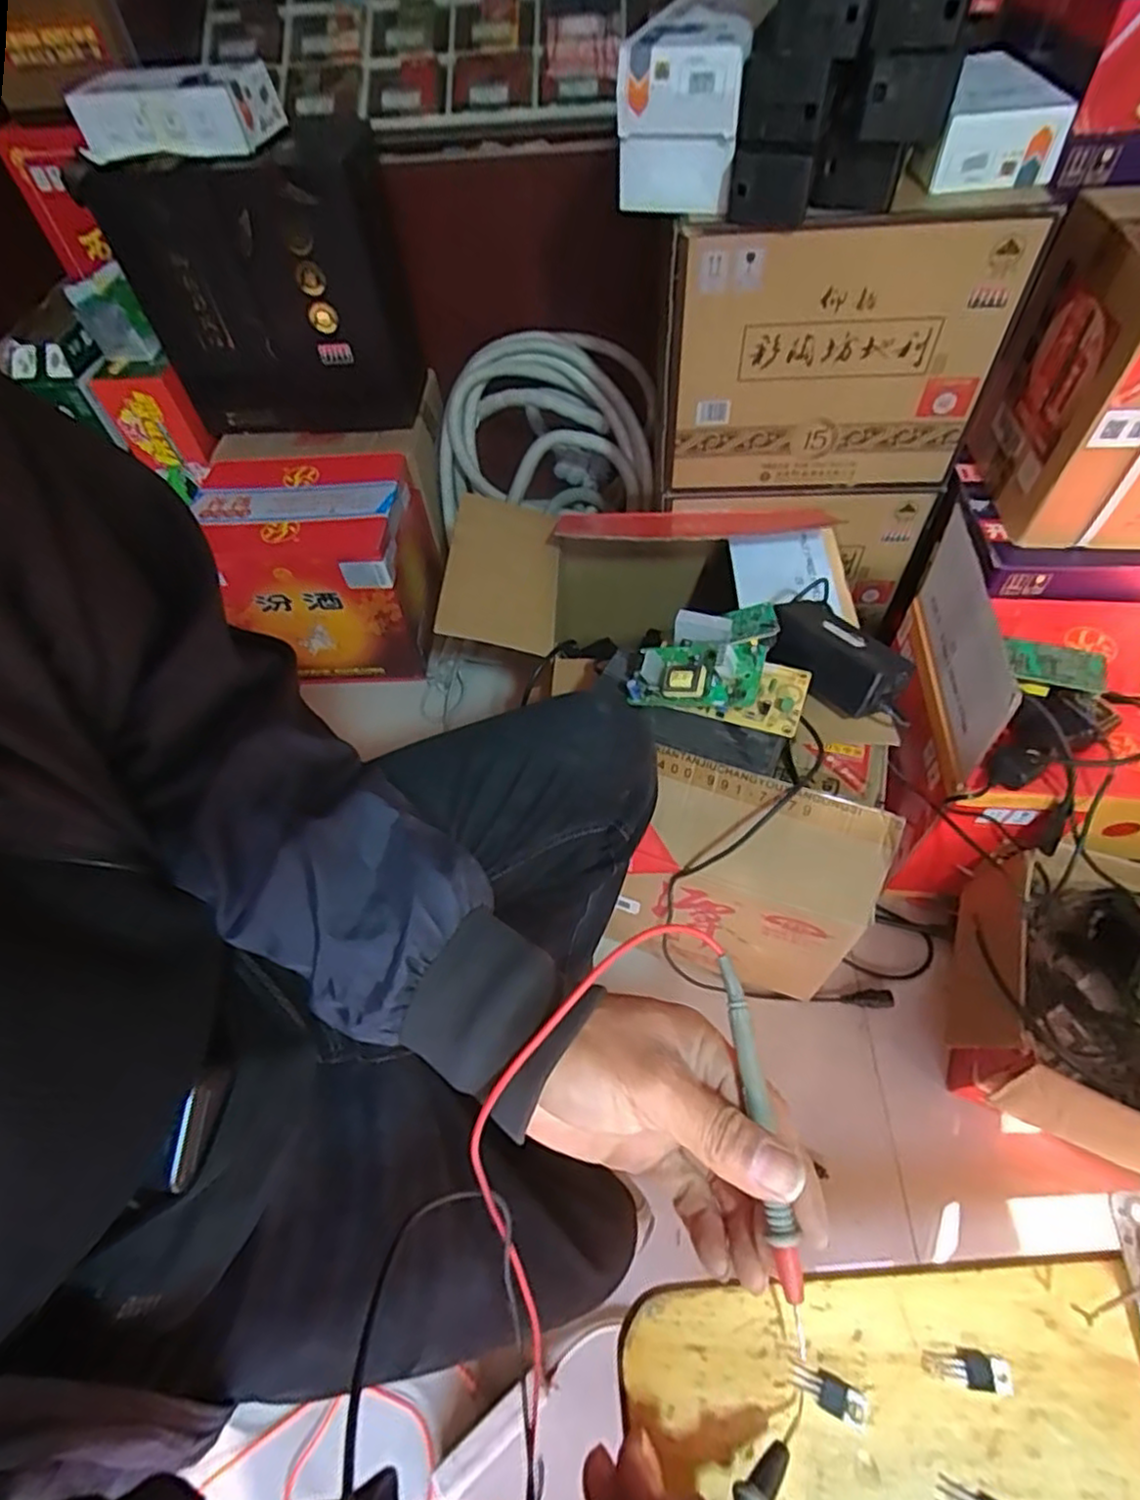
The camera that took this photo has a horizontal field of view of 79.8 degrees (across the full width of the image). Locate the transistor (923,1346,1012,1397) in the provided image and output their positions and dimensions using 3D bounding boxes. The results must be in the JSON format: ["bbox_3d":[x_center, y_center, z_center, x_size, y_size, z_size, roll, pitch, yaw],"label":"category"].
[{"bbox_3d":[0.150,0.234,0.257,0.031,0.004,0.012,9,57,10],"label":"transistor"}]

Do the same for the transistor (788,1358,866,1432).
[{"bbox_3d":[0.097,0.242,0.256,0.027,0.004,0.011,18,59,16],"label":"transistor"}]

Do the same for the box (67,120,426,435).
[{"bbox_3d":[-0.441,-0.710,1.059,0.387,0.348,0.179,1,56,5],"label":"box"}]

